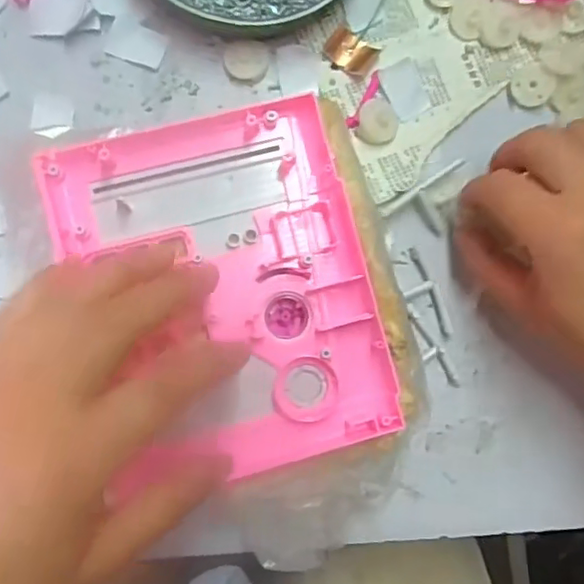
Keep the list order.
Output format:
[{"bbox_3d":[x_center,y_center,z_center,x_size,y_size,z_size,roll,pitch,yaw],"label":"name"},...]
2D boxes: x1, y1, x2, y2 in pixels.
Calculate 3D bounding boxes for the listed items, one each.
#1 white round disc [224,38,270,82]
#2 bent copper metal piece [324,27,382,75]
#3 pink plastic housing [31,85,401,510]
[{"bbox_3d":[-0.024,-0.124,0.319,0.023,0.004,0.021,0,88,-6],"label":"white round disc"},{"bbox_3d":[0.032,-0.129,0.320,0.026,0.004,0.021,28,86,-4],"label":"bent copper metal piece"},{"bbox_3d":[-0.031,0.002,0.279,0.131,0.020,0.163,-14,90,-6],"label":"pink plastic housing"}]

